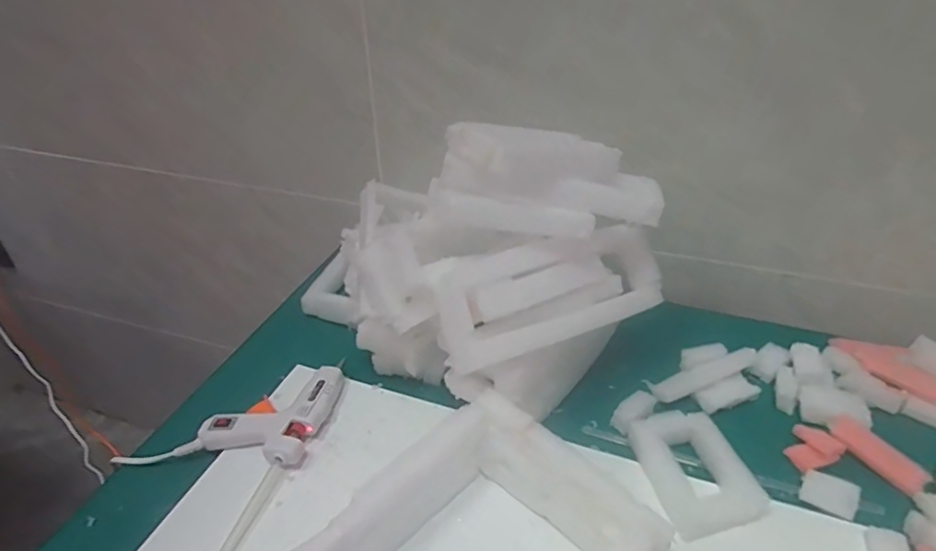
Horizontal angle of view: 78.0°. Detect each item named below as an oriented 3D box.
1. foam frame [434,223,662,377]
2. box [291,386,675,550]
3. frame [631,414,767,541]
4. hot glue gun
[{"bbox_3d":[0.082,0.015,0.551,0.233,0.098,0.023,-16,-4,-26],"label":"foam frame"},{"bbox_3d":[0.008,0.219,0.422,0.183,0.098,0.220,27,44,33],"label":"box"},{"bbox_3d":[0.209,0.180,0.537,0.084,0.025,0.113,-9,37,-10],"label":"frame"},{"bbox_3d":[-0.197,0.138,0.597,0.106,0.031,0.123,10,37,14],"label":"hot glue gun"}]

